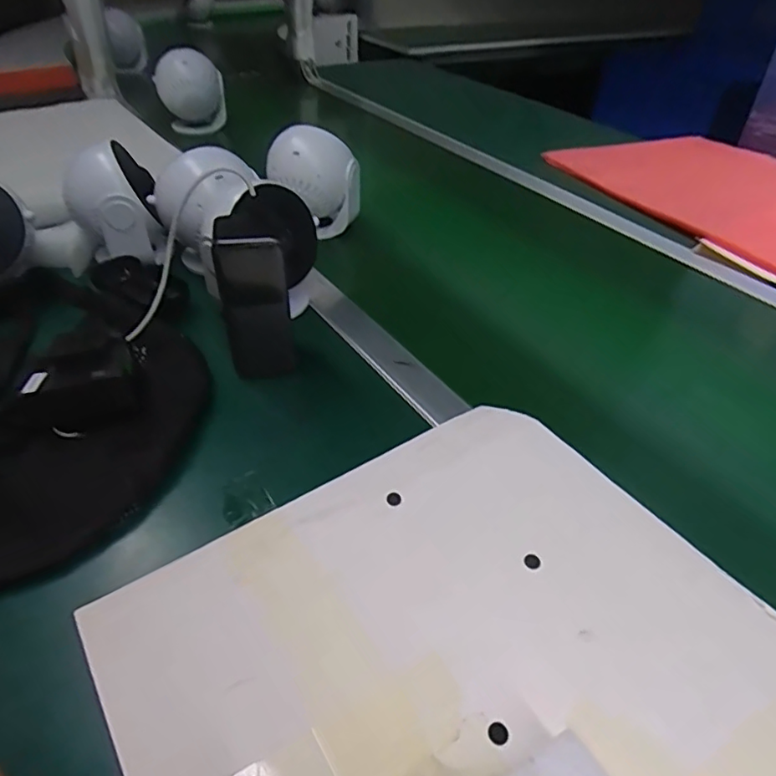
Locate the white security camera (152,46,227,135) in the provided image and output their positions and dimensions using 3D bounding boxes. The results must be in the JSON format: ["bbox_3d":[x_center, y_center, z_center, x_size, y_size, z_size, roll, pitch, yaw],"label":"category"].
[{"bbox_3d":[-0.339,-0.505,0.992,0.118,0.131,0.095,-9,42,-16],"label":"white security camera"}]

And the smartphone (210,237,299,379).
[{"bbox_3d":[-0.106,-0.062,0.464,0.052,0.125,0.014,-11,45,-12],"label":"smartphone"}]

